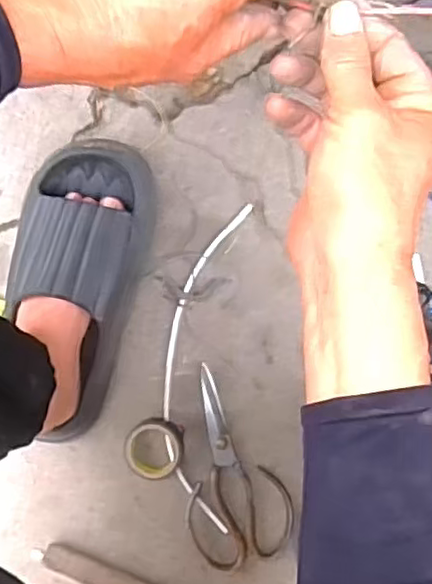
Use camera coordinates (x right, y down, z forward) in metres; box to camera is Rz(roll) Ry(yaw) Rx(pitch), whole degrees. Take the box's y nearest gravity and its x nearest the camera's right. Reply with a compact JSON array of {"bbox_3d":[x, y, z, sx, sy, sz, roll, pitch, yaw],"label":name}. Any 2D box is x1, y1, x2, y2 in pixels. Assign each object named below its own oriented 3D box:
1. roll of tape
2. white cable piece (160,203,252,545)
[{"bbox_3d":[-0.062,0.158,0.645,0.058,0.016,0.057,0,92,0],"label":"roll of tape"},{"bbox_3d":[-0.014,0.077,0.658,0.075,0.009,0.333,5,92,-1],"label":"white cable piece"}]

